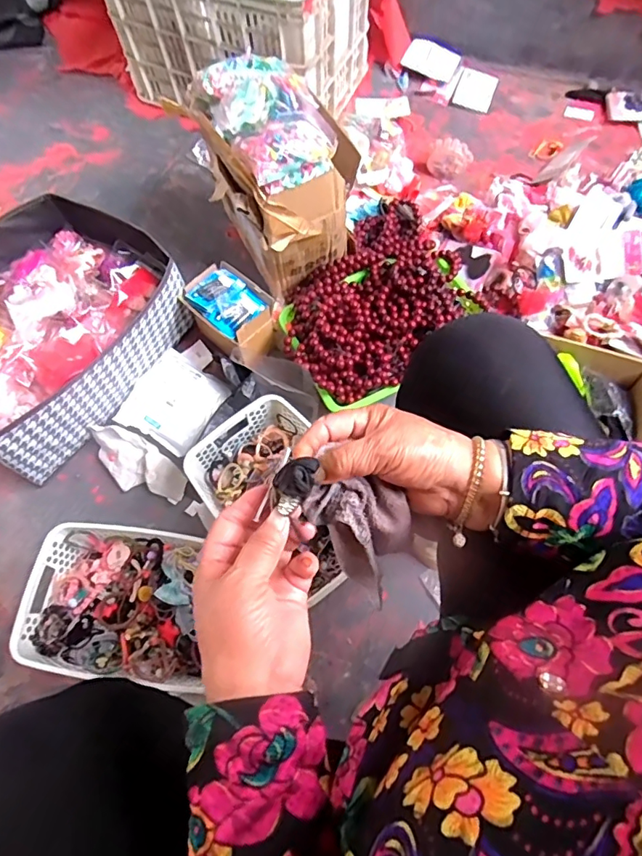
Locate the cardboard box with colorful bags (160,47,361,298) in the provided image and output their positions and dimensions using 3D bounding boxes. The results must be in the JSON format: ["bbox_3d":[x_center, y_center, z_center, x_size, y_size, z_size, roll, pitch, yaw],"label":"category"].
[{"bbox_3d":[-0.083,-0.414,0.880,0.186,0.314,0.247,-39,71,-12],"label":"cardboard box with colorful bags"}]

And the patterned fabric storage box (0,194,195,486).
[{"bbox_3d":[-0.471,-0.174,0.877,0.372,0.163,0.419,35,73,15],"label":"patterned fabric storage box"}]

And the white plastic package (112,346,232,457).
[{"bbox_3d":[-0.252,-0.048,0.874,0.155,0.020,0.156,28,70,15],"label":"white plastic package"}]

